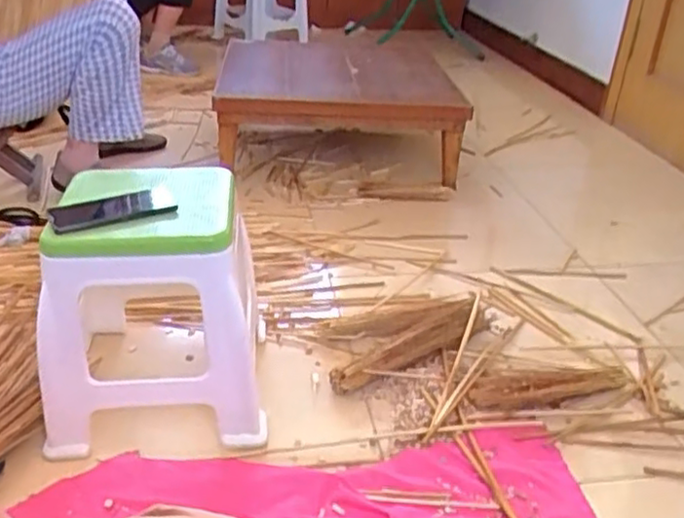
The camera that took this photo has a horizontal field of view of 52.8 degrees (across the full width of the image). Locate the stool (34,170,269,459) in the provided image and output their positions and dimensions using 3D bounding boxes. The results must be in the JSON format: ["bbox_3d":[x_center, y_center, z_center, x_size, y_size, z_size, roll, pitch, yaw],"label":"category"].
[{"bbox_3d":[-0.266,0.075,1.018,0.296,0.327,0.245,0,29,-7],"label":"stool"}]

